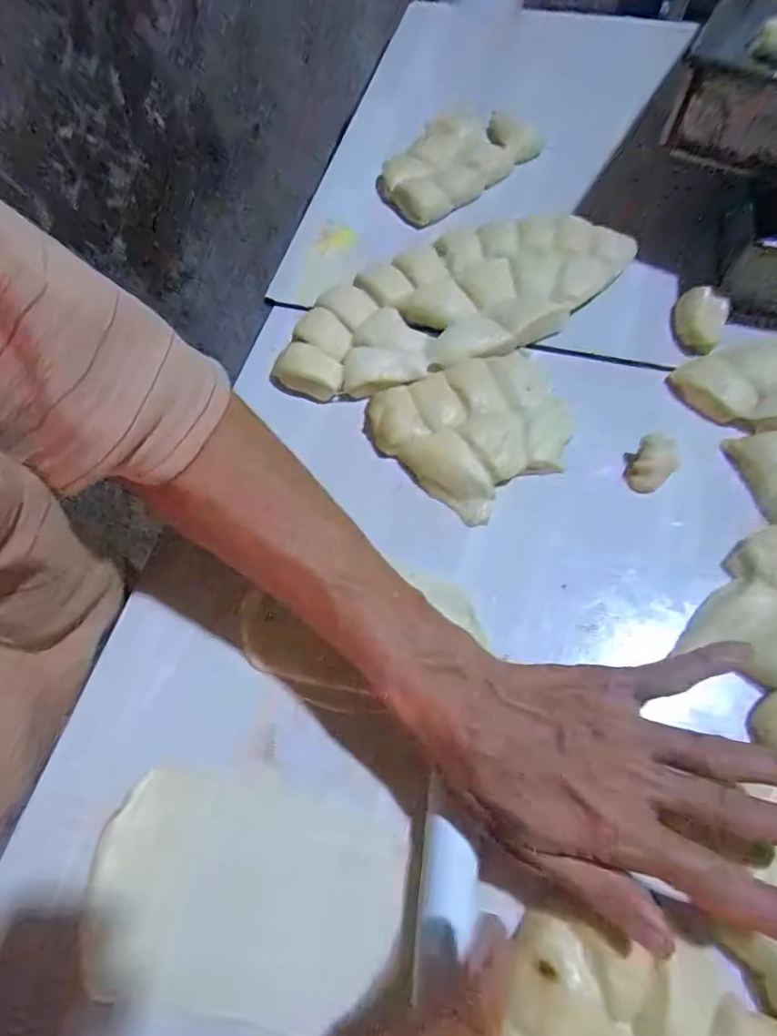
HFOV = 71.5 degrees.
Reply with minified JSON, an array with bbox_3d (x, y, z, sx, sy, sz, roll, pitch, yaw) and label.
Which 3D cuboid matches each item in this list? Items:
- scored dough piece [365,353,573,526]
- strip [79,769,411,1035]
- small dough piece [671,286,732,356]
[{"bbox_3d":[0.061,-0.061,0.366,0.122,0.019,0.103,-32,67,-11],"label":"scored dough piece"},{"bbox_3d":[-0.069,0.184,0.262,0.148,0.010,0.093,6,65,6],"label":"strip"},{"bbox_3d":[0.227,-0.145,0.393,0.037,0.020,0.046,29,69,16],"label":"small dough piece"}]

